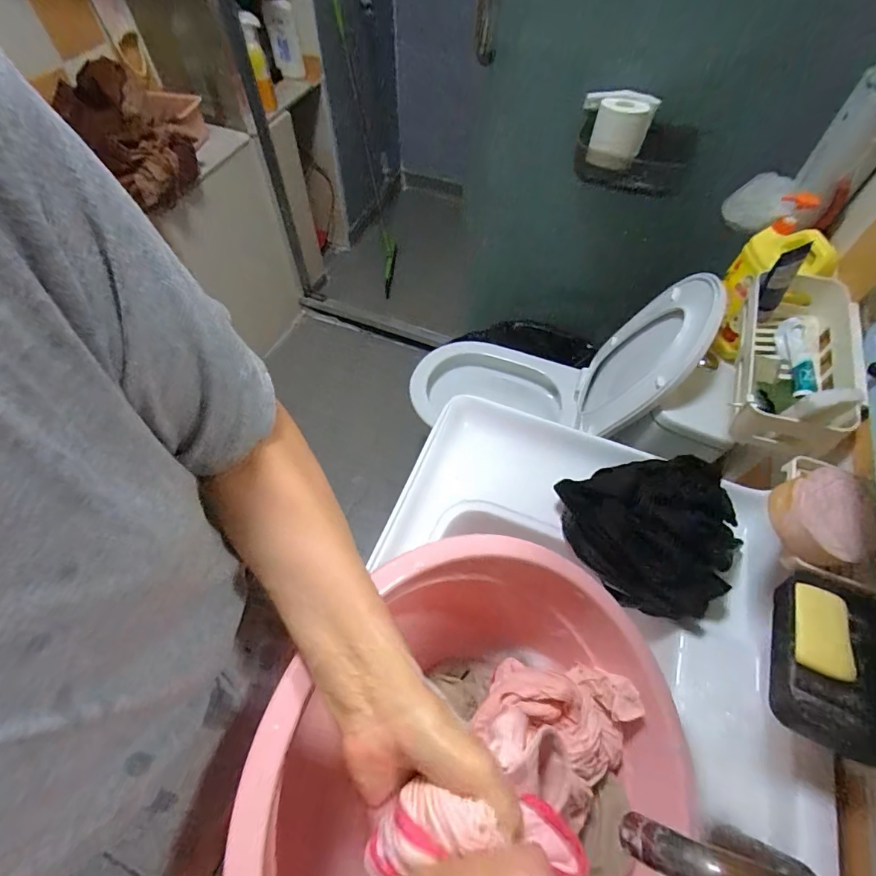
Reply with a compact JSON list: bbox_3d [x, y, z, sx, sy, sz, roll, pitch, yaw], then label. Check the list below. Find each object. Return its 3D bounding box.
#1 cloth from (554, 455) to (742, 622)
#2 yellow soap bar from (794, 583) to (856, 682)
[{"bbox_3d":[0.265,0.122,0.558,0.183,0.094,0.184,-9,59,-7],"label":"cloth"},{"bbox_3d":[0.349,0.173,0.411,0.050,0.014,0.082,27,62,15],"label":"yellow soap bar"}]

